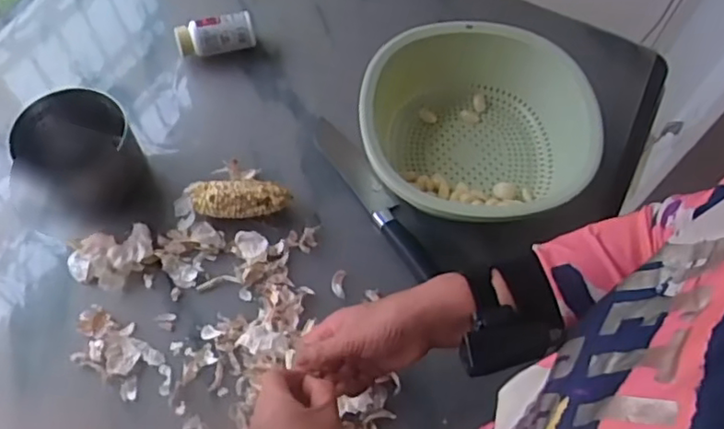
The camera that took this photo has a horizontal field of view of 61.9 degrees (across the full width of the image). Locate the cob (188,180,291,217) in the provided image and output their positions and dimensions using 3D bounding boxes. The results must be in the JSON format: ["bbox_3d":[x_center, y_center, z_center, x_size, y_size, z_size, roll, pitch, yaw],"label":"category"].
[{"bbox_3d":[-0.152,-0.018,0.744,0.126,0.039,0.045,3,62,-1],"label":"cob"}]

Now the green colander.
[{"bbox_3d":[0.140,-0.107,0.769,0.273,0.110,0.282,1,62,-2],"label":"green colander"}]

